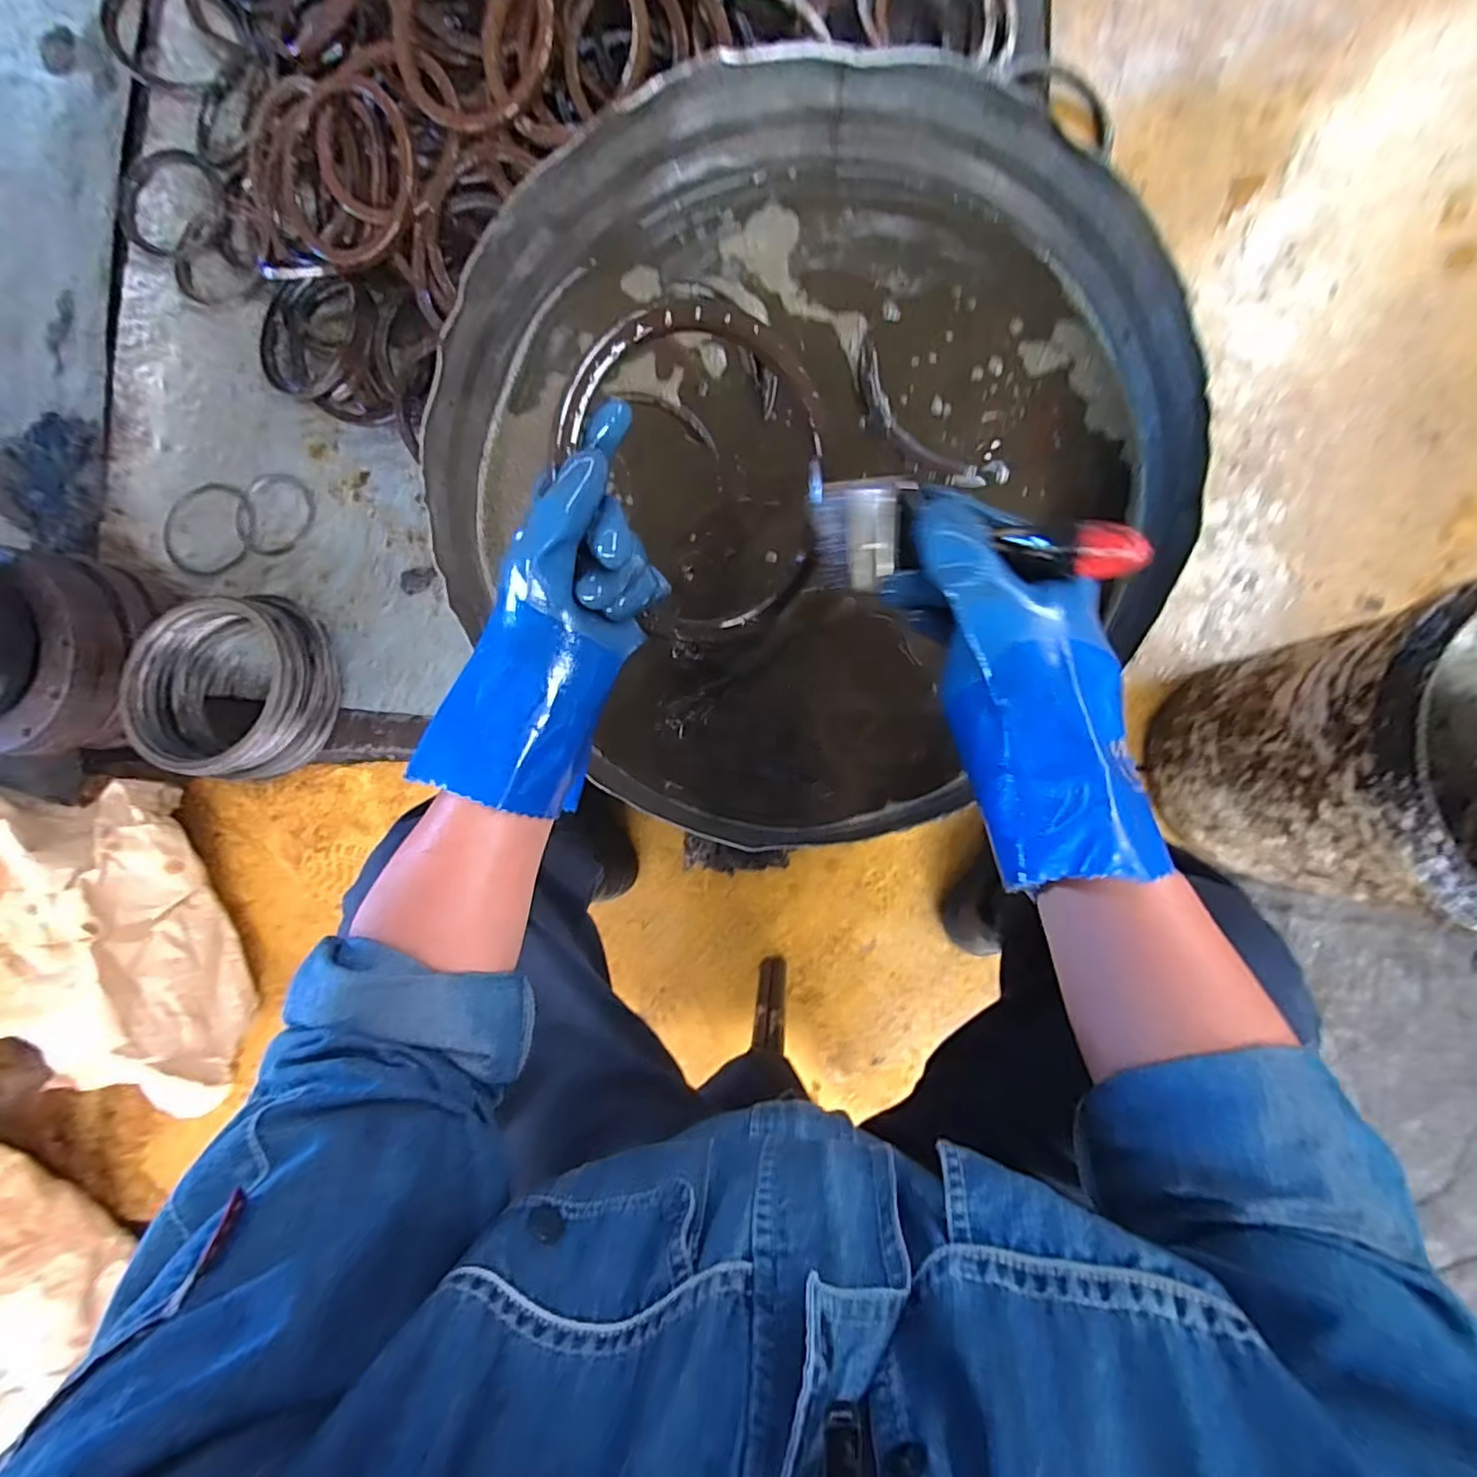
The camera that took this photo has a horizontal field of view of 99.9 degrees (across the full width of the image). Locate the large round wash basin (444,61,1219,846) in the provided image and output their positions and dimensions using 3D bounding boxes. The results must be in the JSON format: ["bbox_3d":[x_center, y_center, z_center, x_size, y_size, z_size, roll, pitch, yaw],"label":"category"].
[{"bbox_3d":[0.042,-0.232,0.494,0.531,0.148,0.506,0,88,6],"label":"large round wash basin"}]

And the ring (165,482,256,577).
[{"bbox_3d":[-0.714,-0.285,0.842,0.119,0.009,0.128,0,90,-3],"label":"ring"}]

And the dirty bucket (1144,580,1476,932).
[{"bbox_3d":[0.599,0.031,0.558,0.269,0.276,0.261,0,88,6],"label":"dirty bucket"}]

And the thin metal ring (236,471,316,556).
[{"bbox_3d":[-0.633,-0.307,0.848,0.098,0.007,0.114,30,87,-3],"label":"thin metal ring"}]

